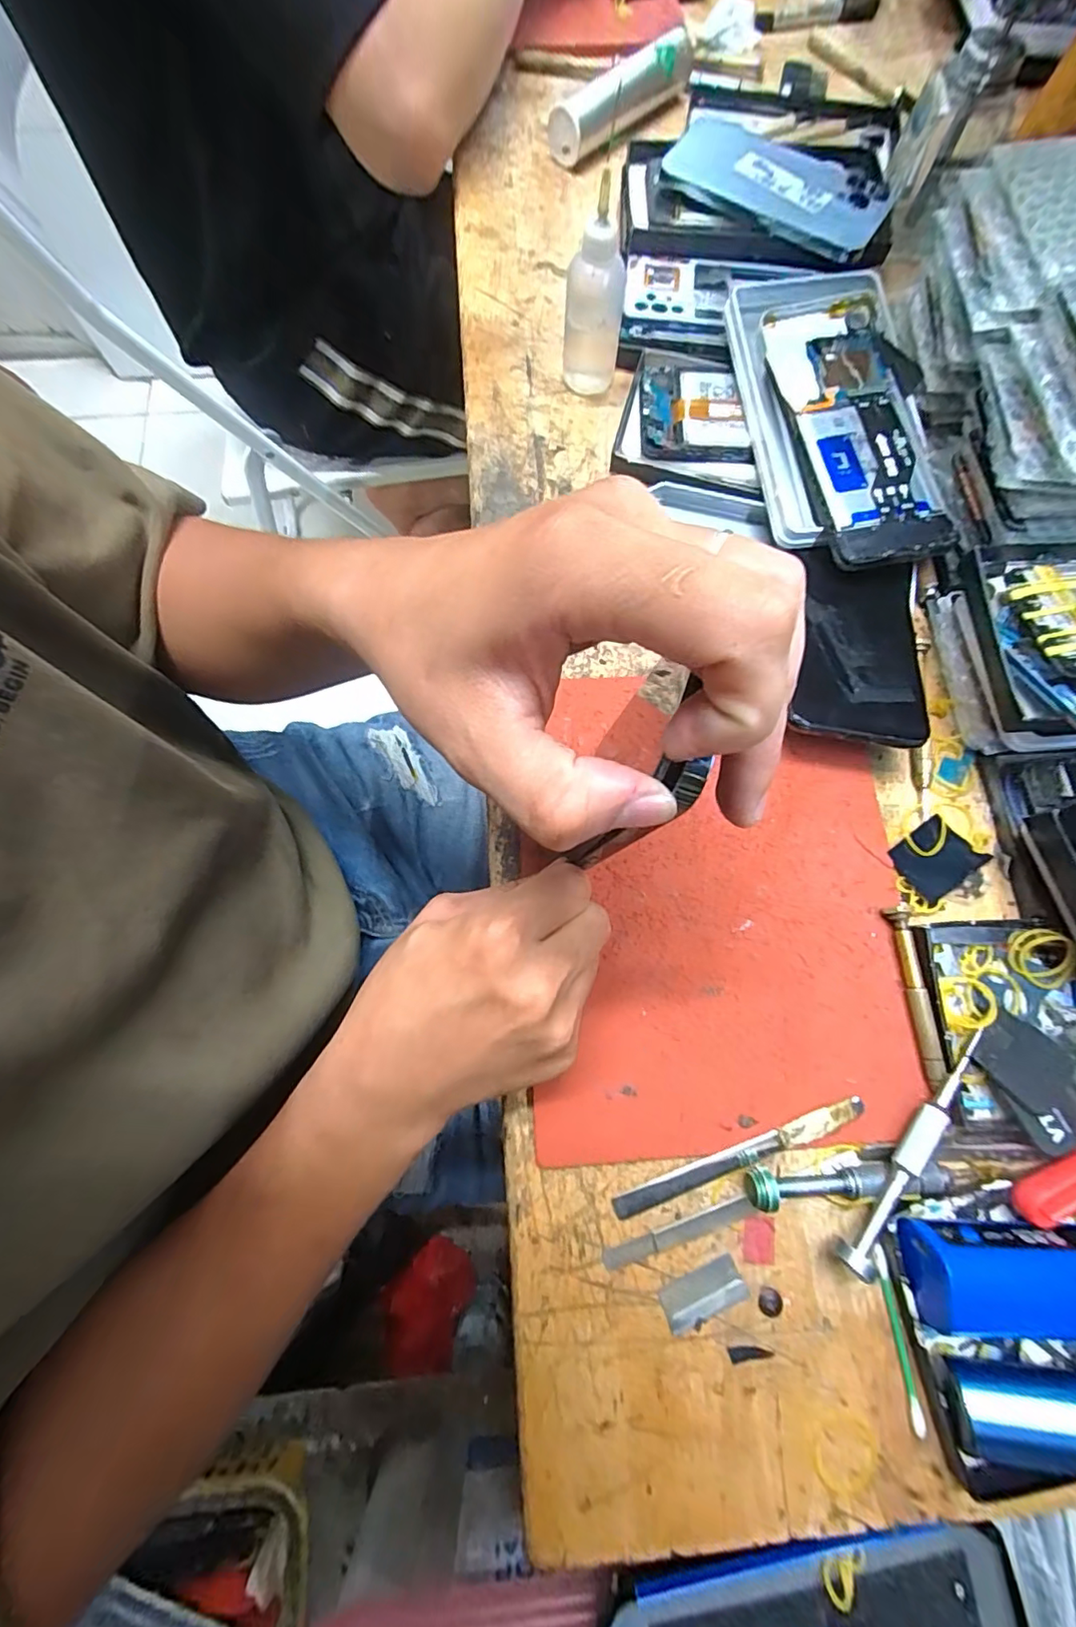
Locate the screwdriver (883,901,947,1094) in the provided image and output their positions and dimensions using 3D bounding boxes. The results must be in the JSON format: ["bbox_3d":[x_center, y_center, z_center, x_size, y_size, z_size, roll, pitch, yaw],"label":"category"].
[{"bbox_3d":[0.191,0.092,0.276,0.009,0.010,0.088,-4,76,-2],"label":"screwdriver"}]

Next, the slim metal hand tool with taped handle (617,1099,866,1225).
[{"bbox_3d":[0.096,0.165,0.259,0.125,0.011,0.012,-20,77,-6],"label":"slim metal hand tool with taped handle"}]

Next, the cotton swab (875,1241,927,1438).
[{"bbox_3d":[0.161,0.235,0.243,0.005,0.006,0.069,-4,76,-2],"label":"cotton swab"}]

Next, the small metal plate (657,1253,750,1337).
[{"bbox_3d":[0.076,0.221,0.248,0.038,0.004,0.019,-23,77,-7],"label":"small metal plate"}]

